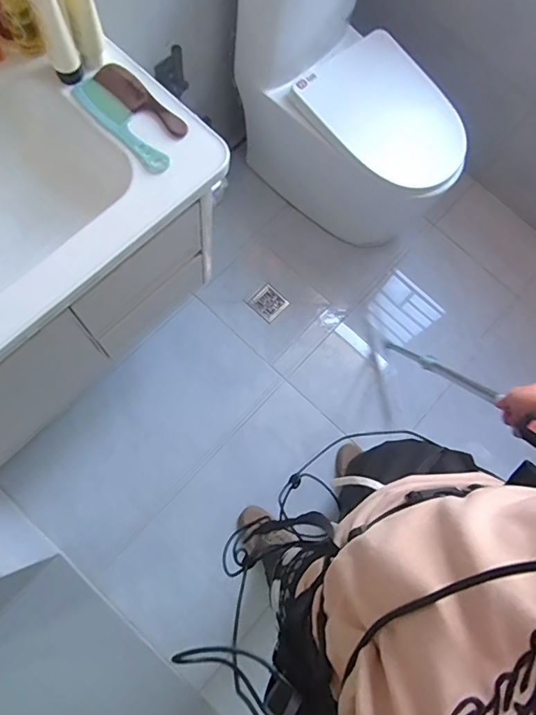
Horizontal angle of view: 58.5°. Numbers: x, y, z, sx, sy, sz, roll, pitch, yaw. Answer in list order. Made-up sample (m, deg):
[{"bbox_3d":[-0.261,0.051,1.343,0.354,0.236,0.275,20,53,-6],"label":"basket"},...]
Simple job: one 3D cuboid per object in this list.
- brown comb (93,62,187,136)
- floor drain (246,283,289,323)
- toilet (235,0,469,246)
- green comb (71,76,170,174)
[{"bbox_3d":[-0.213,-0.430,0.799,0.189,0.012,0.049,43,80,9],"label":"brown comb"},{"bbox_3d":[0.004,-0.185,1.629,0.107,0.016,0.108,44,80,9],"label":"floor drain"},{"bbox_3d":[0.269,-0.746,1.395,0.654,0.781,0.403,38,79,8],"label":"toilet"},{"bbox_3d":[-0.239,-0.385,0.790,0.051,0.008,0.221,-43,80,-10],"label":"green comb"}]

